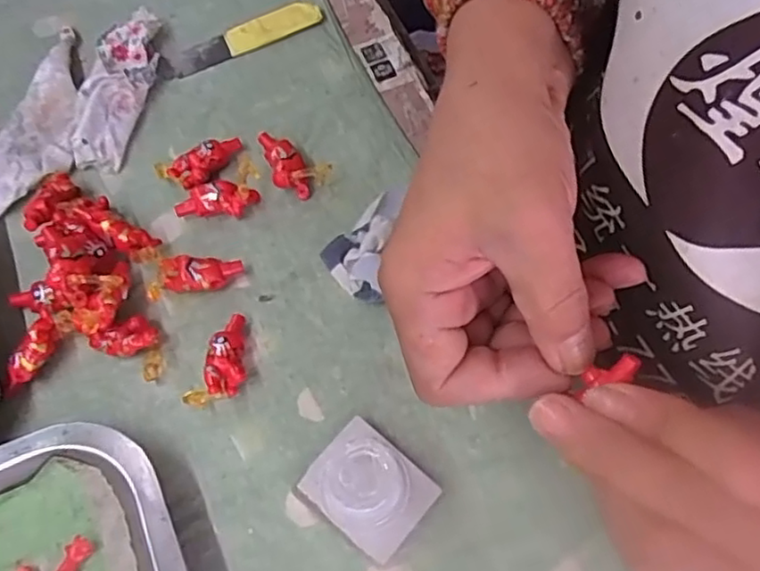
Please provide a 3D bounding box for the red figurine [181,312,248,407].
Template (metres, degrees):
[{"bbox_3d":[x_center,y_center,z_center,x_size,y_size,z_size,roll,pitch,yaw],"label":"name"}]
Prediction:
[{"bbox_3d":[-0.072,0.037,0.305,0.023,0.014,0.047,26,67,11],"label":"red figurine"}]

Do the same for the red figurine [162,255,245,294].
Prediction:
[{"bbox_3d":[-0.089,-0.006,0.324,0.038,0.014,0.016,-1,65,-1],"label":"red figurine"}]

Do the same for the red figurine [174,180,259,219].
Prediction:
[{"bbox_3d":[-0.086,-0.045,0.341,0.041,0.016,0.016,0,65,-1],"label":"red figurine"}]

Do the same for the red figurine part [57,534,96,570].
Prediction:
[{"bbox_3d":[-0.130,0.117,0.270,0.010,0.006,0.023,25,67,11],"label":"red figurine part"}]

